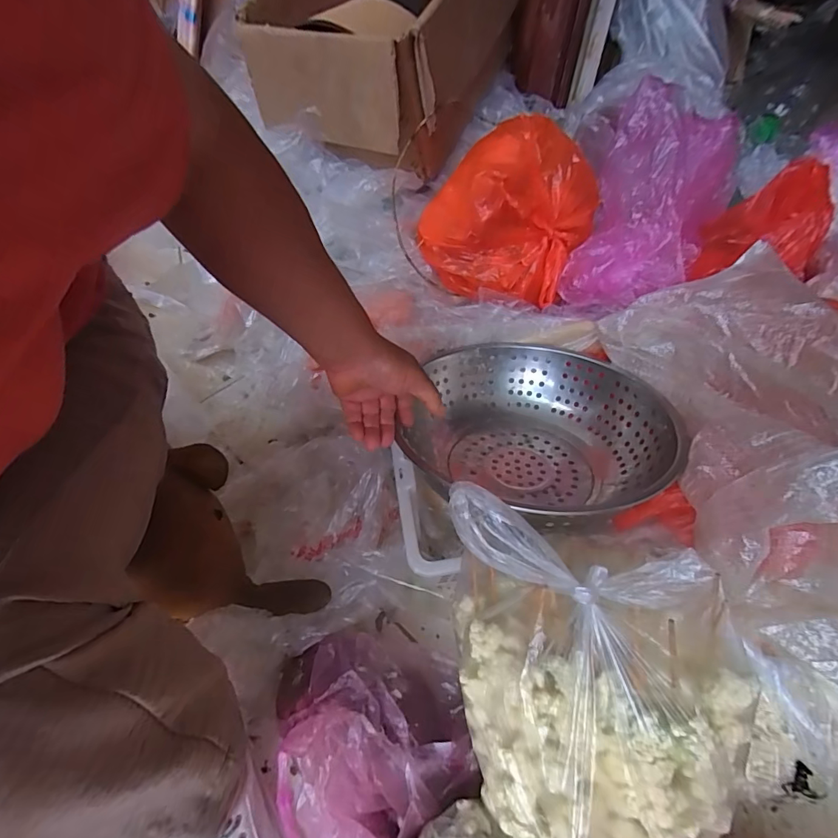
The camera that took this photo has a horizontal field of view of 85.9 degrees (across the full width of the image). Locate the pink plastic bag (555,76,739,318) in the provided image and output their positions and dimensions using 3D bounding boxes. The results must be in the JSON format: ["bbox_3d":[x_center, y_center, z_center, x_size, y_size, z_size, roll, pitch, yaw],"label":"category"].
[{"bbox_3d":[0.329,-0.293,0.654,0.172,0.133,0.313,25,87,17],"label":"pink plastic bag"}]

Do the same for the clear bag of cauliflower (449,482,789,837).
[{"bbox_3d":[0.133,0.209,0.337,0.262,0.165,0.189,14,52,9],"label":"clear bag of cauliflower"}]

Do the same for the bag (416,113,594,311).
[{"bbox_3d":[0.132,-0.309,0.669,0.215,0.178,0.199,28,56,19],"label":"bag"}]

